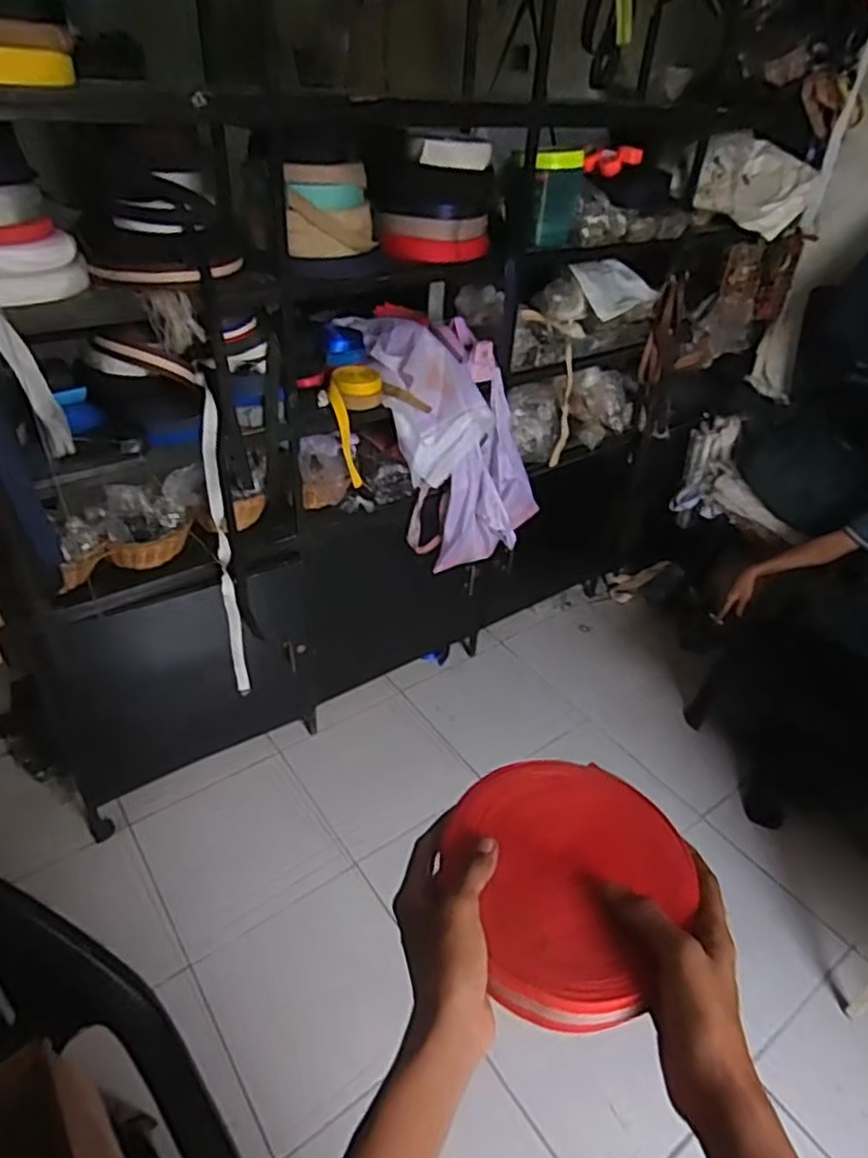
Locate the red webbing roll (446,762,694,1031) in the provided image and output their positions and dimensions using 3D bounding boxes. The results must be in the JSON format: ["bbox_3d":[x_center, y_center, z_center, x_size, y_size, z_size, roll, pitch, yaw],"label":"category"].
[{"bbox_3d":[0.089,0.194,0.467,0.155,0.024,0.183,18,39,18],"label":"red webbing roll"}]

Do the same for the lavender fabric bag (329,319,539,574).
[{"bbox_3d":[0.031,-0.312,1.667,0.354,0.675,0.218,-25,36,12],"label":"lavender fabric bag"}]

